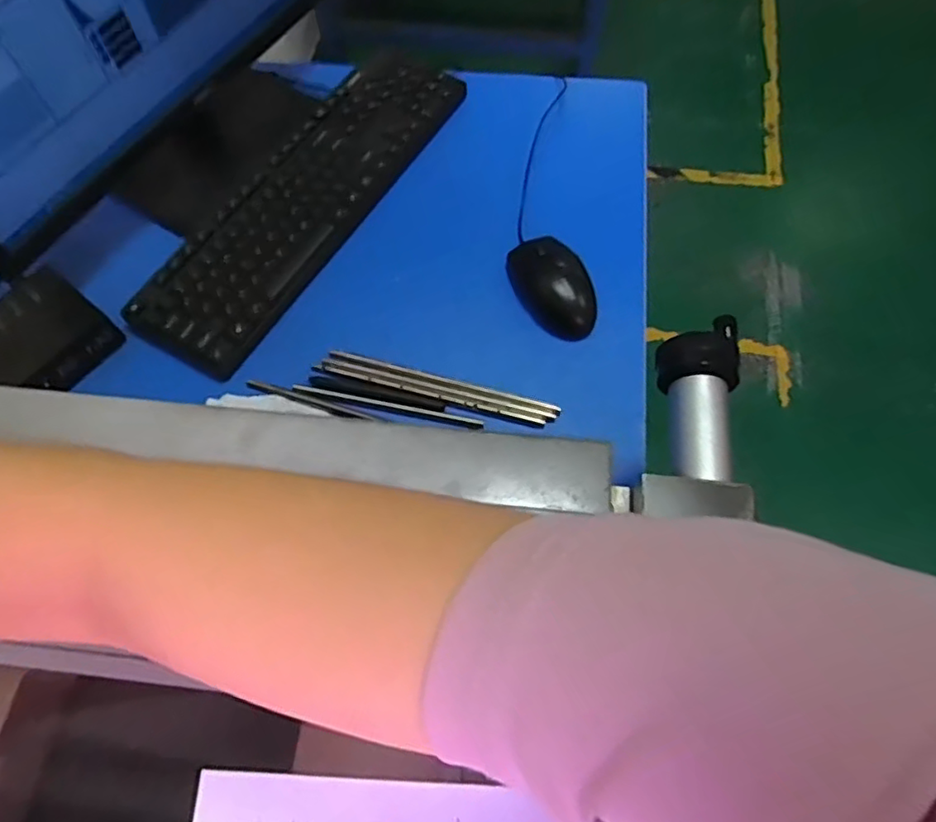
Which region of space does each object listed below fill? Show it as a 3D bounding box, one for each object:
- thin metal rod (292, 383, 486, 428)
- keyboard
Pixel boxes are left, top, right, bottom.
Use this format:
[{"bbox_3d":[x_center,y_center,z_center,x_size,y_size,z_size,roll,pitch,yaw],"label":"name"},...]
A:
[{"bbox_3d":[-0.073,-0.004,0.572,0.174,0.004,0.010,11,65,7],"label":"thin metal rod"},{"bbox_3d":[-0.158,-0.223,0.652,0.118,0.028,0.418,30,69,15],"label":"keyboard"}]

